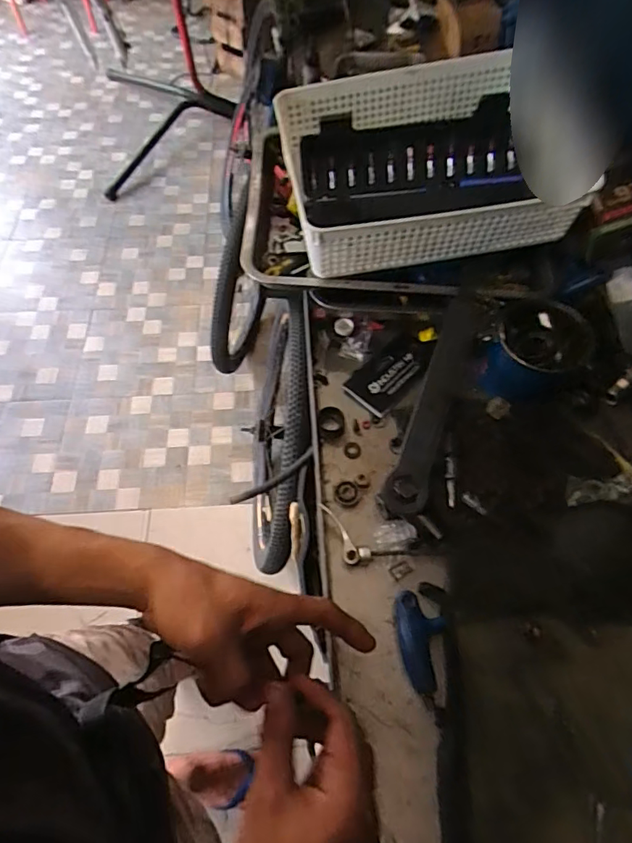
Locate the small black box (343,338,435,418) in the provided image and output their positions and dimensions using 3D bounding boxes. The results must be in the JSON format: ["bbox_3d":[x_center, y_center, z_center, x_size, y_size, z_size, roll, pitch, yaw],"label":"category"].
[{"bbox_3d":[0.097,-0.064,0.626,0.063,0.010,0.121,39,67,21],"label":"small black box"}]

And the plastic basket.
[{"bbox_3d":[0.121,-0.309,0.597,0.293,0.105,0.241,-8,60,-5],"label":"plastic basket"}]

